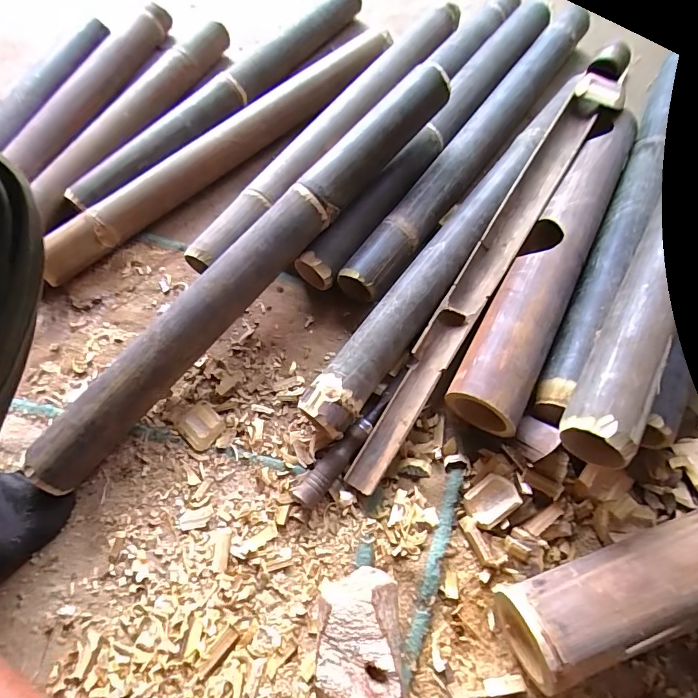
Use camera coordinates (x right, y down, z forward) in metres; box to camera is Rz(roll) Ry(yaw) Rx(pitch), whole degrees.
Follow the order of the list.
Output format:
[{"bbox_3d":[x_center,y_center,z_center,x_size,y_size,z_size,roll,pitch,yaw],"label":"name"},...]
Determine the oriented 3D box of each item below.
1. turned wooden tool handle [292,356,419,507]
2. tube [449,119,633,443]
[{"bbox_3d":[0.013,0.090,0.483,0.031,0.026,0.198,35,70,19],"label":"turned wooden tool handle"},{"bbox_3d":[0.248,-0.110,0.527,0.080,0.073,0.462,26,69,16],"label":"tube"}]

